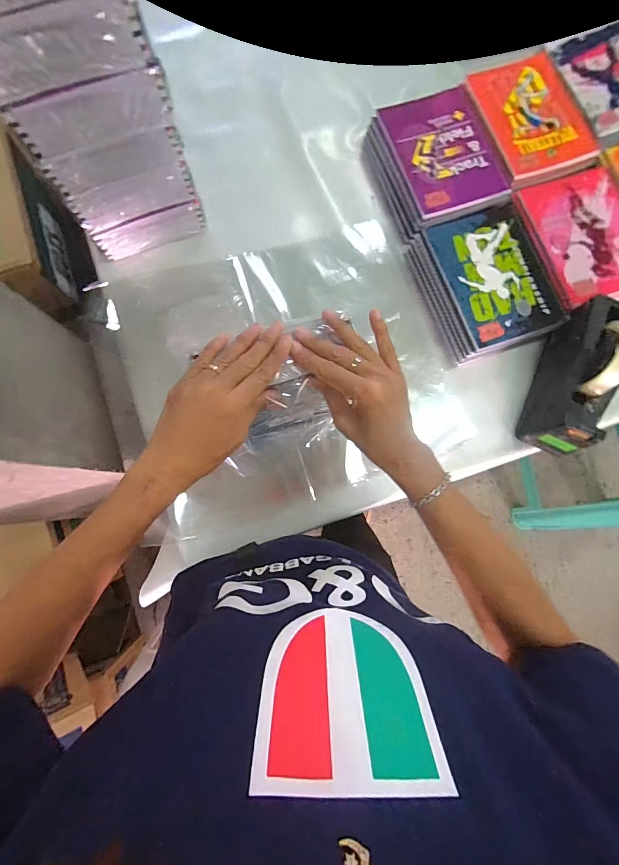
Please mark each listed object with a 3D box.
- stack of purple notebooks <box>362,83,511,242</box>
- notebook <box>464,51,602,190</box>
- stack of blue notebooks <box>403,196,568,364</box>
[{"bbox_3d":[0.198,-0.424,0.590,0.174,0.040,0.204,-21,84,-4],"label":"stack of purple notebooks"},{"bbox_3d":[0.355,-0.498,0.592,0.152,0.013,0.208,-21,84,-4],"label":"notebook"},{"bbox_3d":[0.264,-0.225,0.560,0.170,0.045,0.206,-19,81,-5],"label":"stack of blue notebooks"}]

